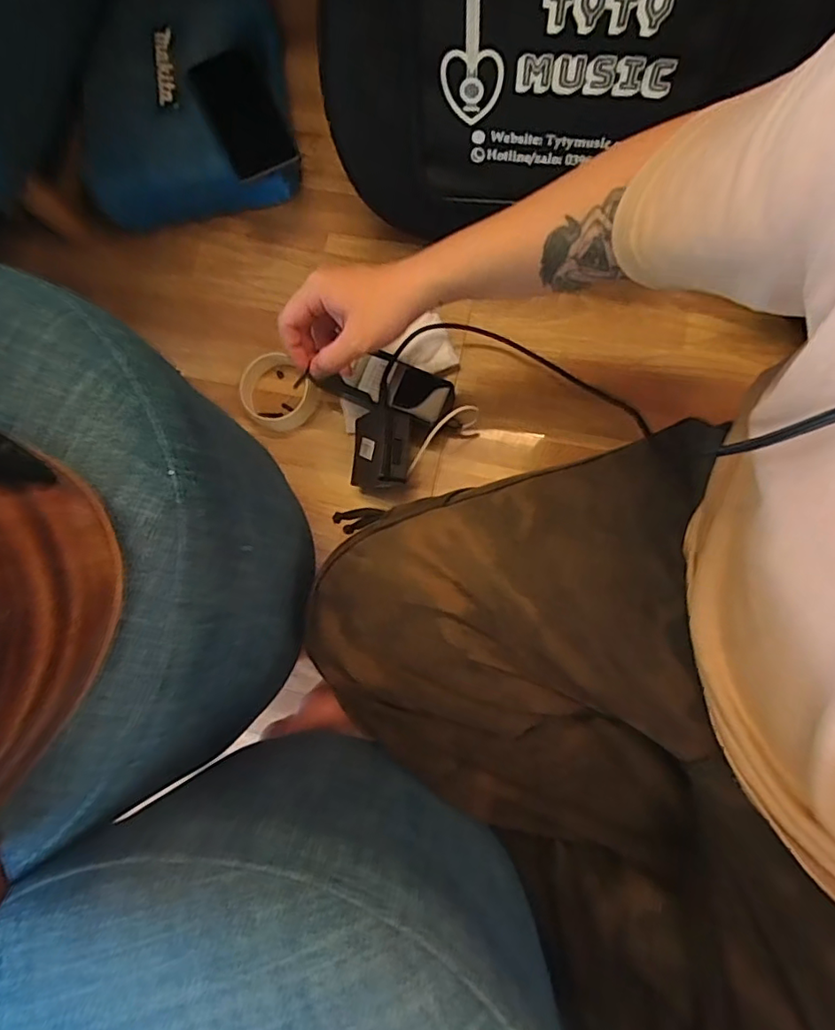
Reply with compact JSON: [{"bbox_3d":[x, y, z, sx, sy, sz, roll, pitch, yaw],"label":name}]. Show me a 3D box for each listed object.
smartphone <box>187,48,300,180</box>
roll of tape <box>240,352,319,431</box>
[{"bbox_3d":[-0.191,-0.442,0.617,0.075,0.013,0.147,-28,93,-4],"label":"smartphone"},{"bbox_3d":[-0.163,-0.140,0.641,0.080,0.029,0.076,-1,82,6],"label":"roll of tape"}]

